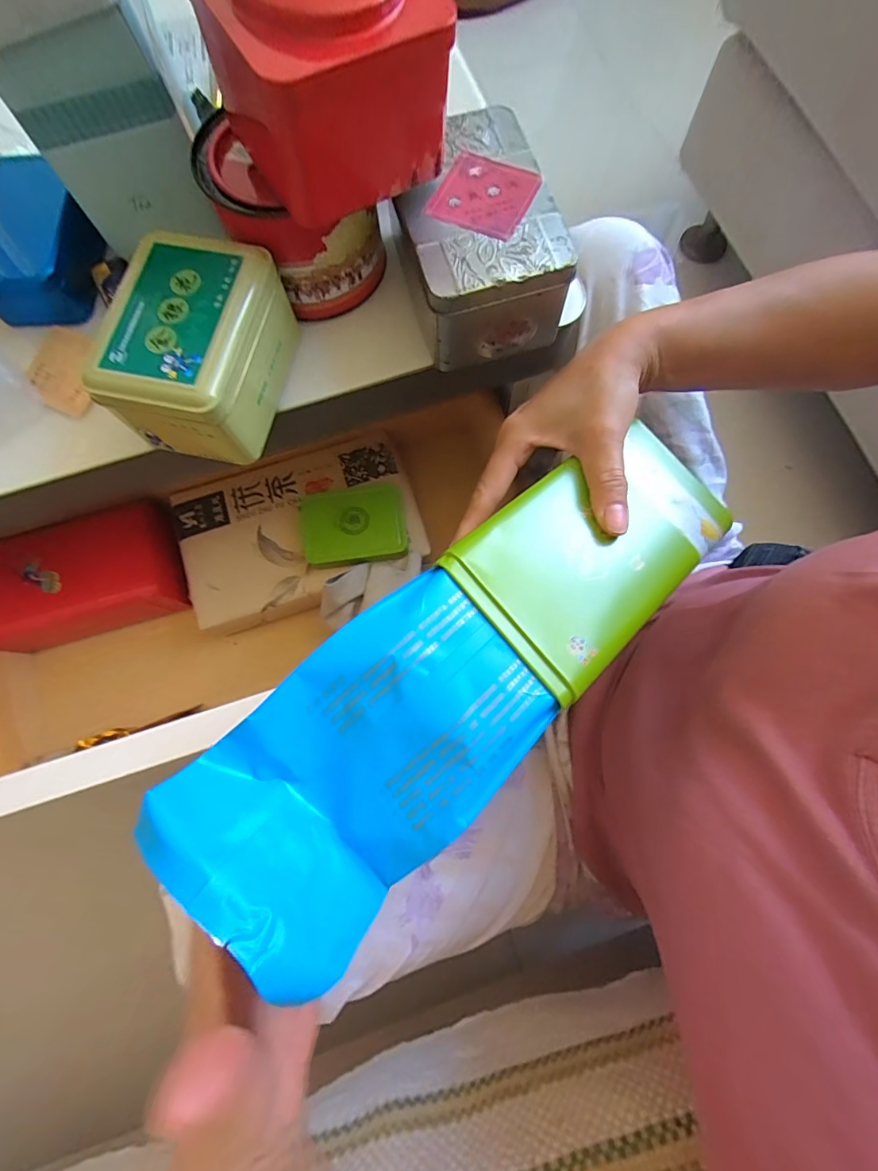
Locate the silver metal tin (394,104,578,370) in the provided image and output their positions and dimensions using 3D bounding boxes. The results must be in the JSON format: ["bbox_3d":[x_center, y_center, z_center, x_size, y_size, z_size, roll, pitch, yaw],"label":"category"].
[{"bbox_3d":[0.021,-0.213,0.299,0.092,0.062,0.130,-11,76,-2],"label":"silver metal tin"}]

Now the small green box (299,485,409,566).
[{"bbox_3d":[-0.082,-0.061,0.459,0.097,0.017,0.077,-8,76,-1],"label":"small green box"}]

